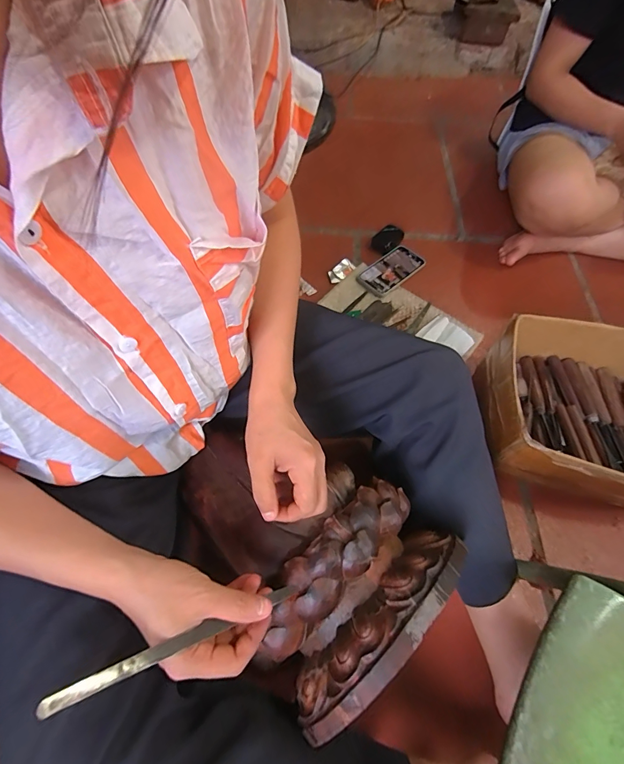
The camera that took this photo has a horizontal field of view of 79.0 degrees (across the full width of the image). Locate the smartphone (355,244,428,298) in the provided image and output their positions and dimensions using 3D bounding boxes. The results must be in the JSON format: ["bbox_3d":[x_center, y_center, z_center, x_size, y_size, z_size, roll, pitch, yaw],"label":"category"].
[{"bbox_3d":[0.176,-0.249,0.849,0.156,0.014,0.079,-37,67,-20],"label":"smartphone"}]

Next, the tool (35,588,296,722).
[{"bbox_3d":[-0.089,0.193,0.287,0.193,0.008,0.011,0,52,-42],"label":"tool"}]

